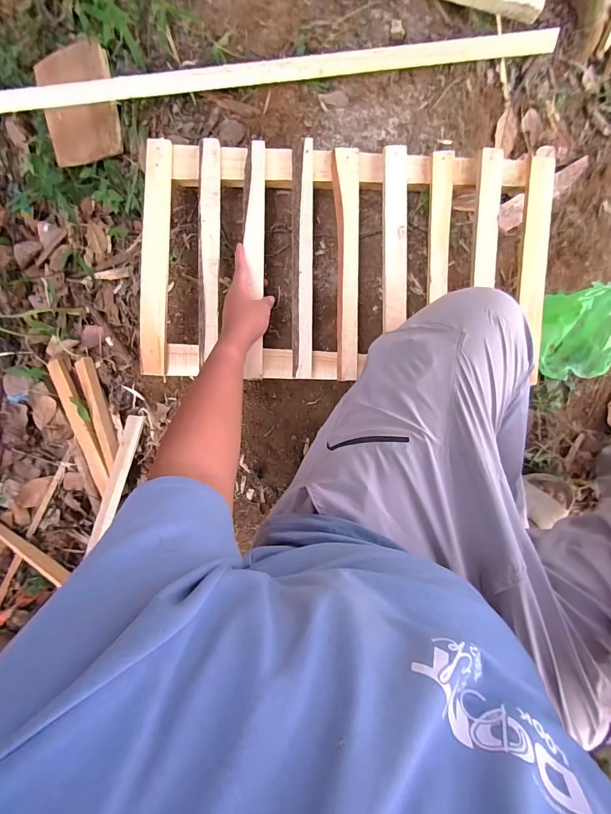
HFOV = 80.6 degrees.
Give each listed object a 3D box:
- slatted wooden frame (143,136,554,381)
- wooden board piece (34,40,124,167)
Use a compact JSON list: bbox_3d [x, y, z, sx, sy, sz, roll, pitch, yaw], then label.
[{"bbox_3d":[0.074,-0.250,0.626,0.696,0.075,0.388,0,85,1],"label":"slatted wooden frame"},{"bbox_3d":[-0.455,-0.604,0.726,0.196,0.017,0.186,1,106,25],"label":"wooden board piece"}]

